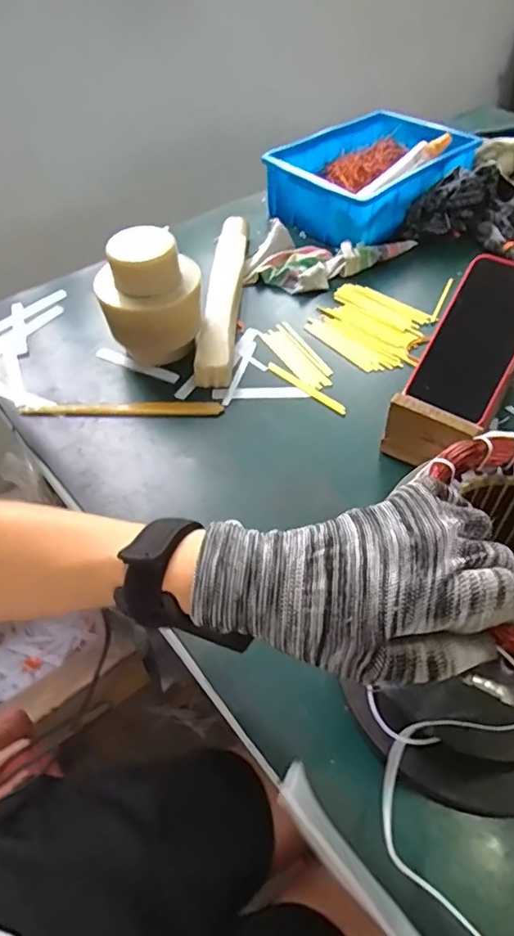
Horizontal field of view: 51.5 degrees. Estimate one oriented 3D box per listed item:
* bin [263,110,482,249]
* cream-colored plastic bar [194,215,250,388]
[{"bbox_3d":[0.177,-0.451,0.827,0.303,0.092,0.209,-36,58,-24],"label":"bin"},{"bbox_3d":[-0.041,-0.225,0.683,0.041,0.037,0.333,1,51,3],"label":"cream-colored plastic bar"}]

